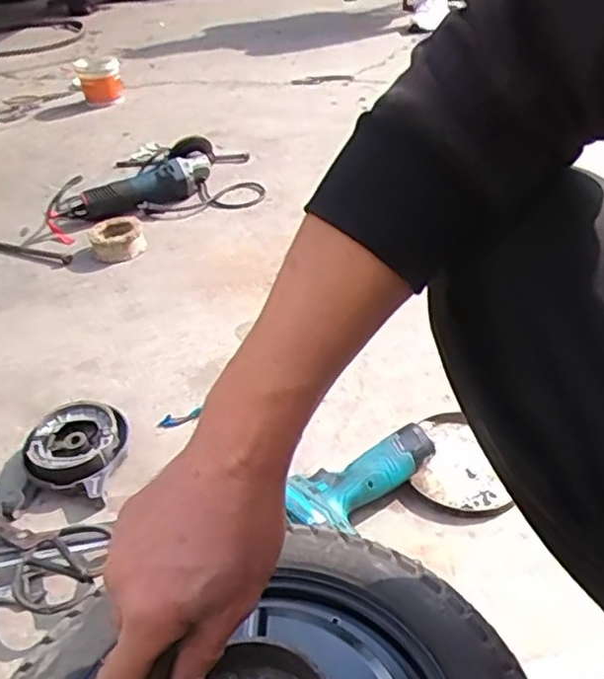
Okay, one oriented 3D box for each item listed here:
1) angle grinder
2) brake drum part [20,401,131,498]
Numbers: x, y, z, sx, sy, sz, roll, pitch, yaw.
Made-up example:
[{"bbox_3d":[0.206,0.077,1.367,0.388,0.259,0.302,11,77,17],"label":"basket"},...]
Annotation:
[{"bbox_3d":[-0.323,-0.314,1.344,0.335,0.096,0.119,-24,42,-20],"label":"angle grinder"},{"bbox_3d":[-0.272,0.126,0.807,0.114,0.035,0.130,4,39,10],"label":"brake drum part"}]

